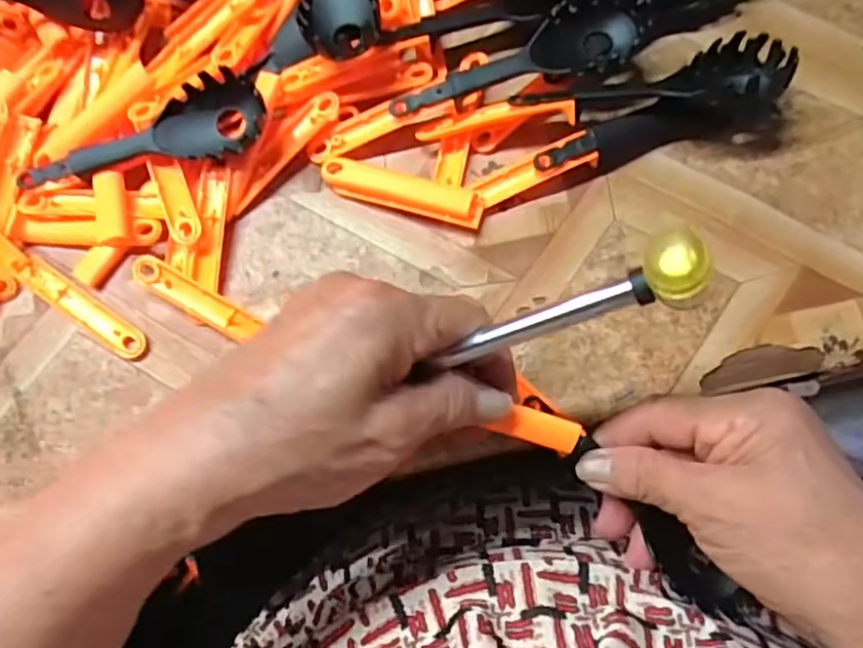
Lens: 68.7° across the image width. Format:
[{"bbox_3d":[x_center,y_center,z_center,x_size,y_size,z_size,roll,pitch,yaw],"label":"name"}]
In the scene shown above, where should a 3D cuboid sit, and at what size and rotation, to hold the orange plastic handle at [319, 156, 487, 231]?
[{"bbox_3d":[-0.014,-0.065,0.306,0.080,0.010,0.019,18,79,5],"label":"orange plastic handle"}]

